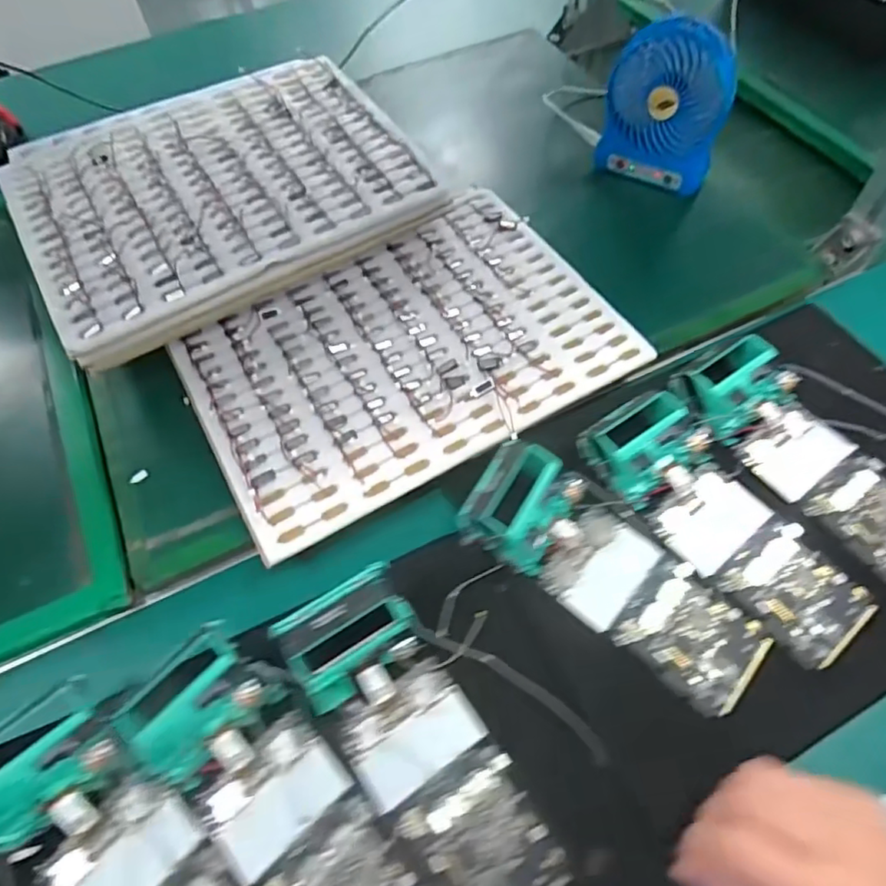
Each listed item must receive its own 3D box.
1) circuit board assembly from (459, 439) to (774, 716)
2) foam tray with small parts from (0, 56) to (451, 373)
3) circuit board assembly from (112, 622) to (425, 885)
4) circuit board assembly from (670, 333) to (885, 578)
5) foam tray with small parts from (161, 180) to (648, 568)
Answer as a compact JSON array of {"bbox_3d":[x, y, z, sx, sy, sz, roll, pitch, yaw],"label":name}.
[{"bbox_3d":[0.106,0.076,0.373,0.194,0.036,0.071,33,66,17],"label":"circuit board assembly"},{"bbox_3d":[-0.188,-0.214,0.512,0.305,0.043,0.240,-29,67,-16],"label":"foam tray with small parts"},{"bbox_3d":[-0.087,0.190,0.318,0.193,0.035,0.072,40,68,20],"label":"circuit board assembly"},{"bbox_3d":[0.257,0.002,0.416,0.071,0.029,0.193,-36,67,-19],"label":"circuit board assembly"},{"bbox_3d":[-0.027,-0.074,0.463,0.315,0.017,0.210,-28,64,-15],"label":"foam tray with small parts"}]

